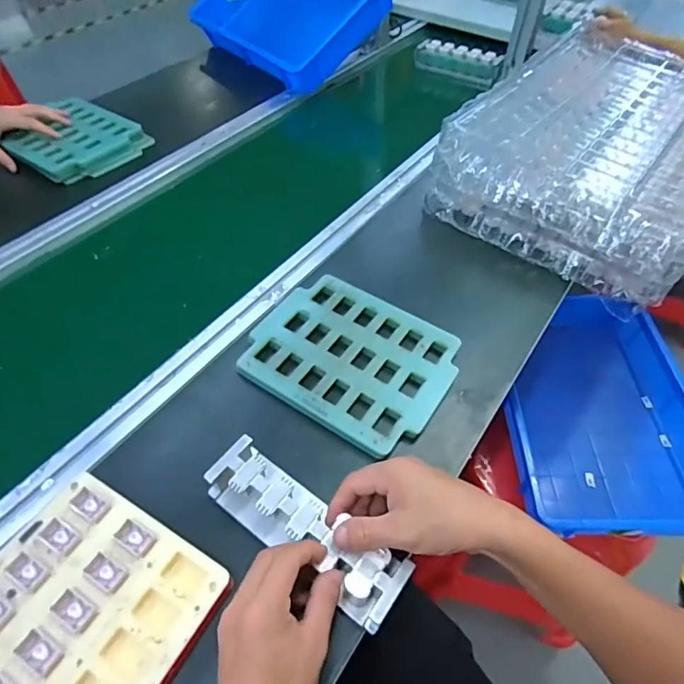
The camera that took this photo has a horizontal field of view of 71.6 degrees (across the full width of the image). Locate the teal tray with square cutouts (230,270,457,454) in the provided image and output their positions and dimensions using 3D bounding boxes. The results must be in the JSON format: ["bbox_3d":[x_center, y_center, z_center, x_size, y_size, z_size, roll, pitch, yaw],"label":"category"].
[{"bbox_3d":[0.008,0.014,0.548,0.227,0.013,0.181,28,56,21],"label":"teal tray with square cutouts"}]

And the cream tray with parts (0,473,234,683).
[{"bbox_3d":[-0.215,0.224,0.367,0.179,0.026,0.196,26,55,19],"label":"cream tray with parts"}]

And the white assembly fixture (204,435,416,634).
[{"bbox_3d":[-0.033,0.161,0.412,0.188,0.041,0.057,30,57,23],"label":"white assembly fixture"}]

